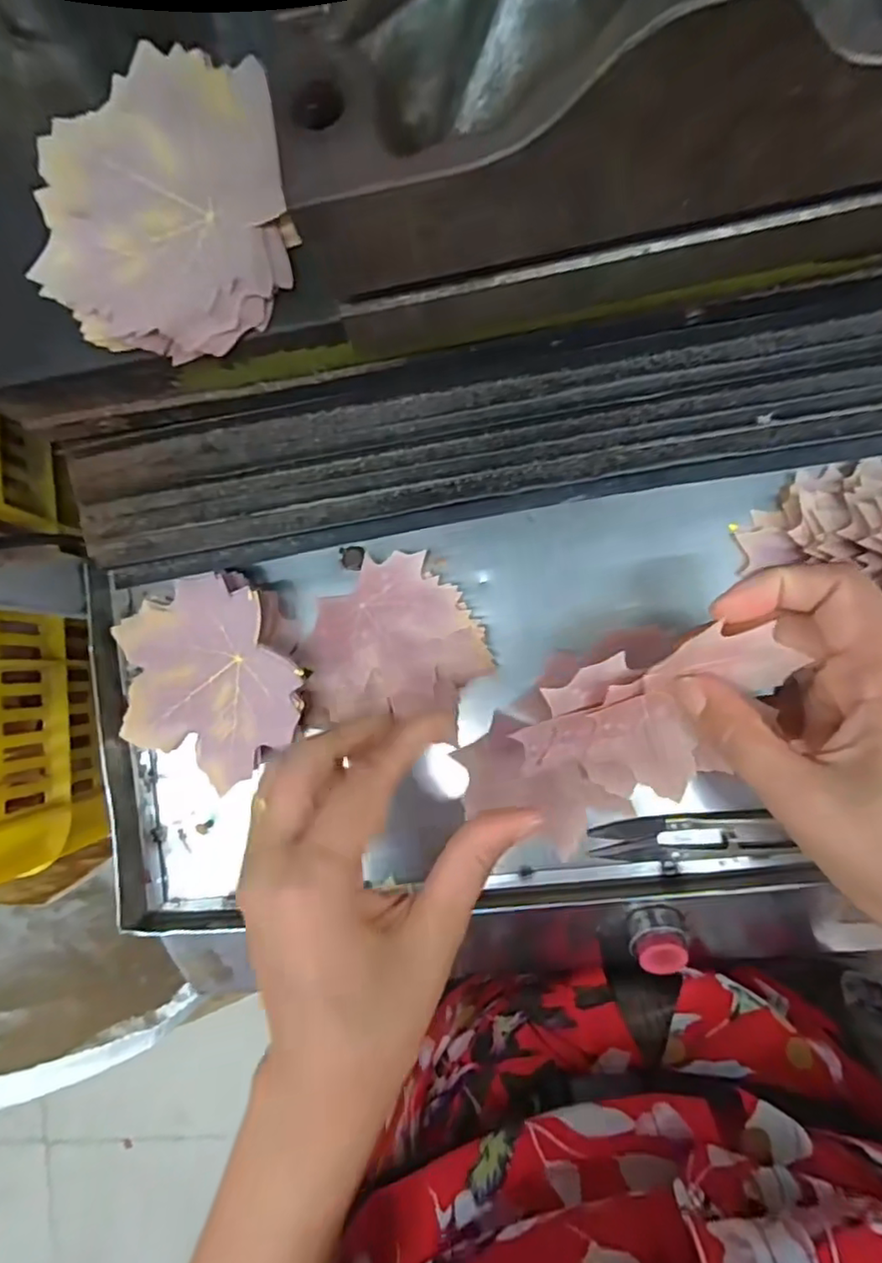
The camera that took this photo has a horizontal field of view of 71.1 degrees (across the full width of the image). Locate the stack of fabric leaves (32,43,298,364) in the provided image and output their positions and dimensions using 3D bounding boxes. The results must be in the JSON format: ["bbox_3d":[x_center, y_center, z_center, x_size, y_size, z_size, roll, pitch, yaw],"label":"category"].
[{"bbox_3d":[-0.094,-0.144,0.209,0.087,0.009,0.098,-1,88,7],"label":"stack of fabric leaves"}]

